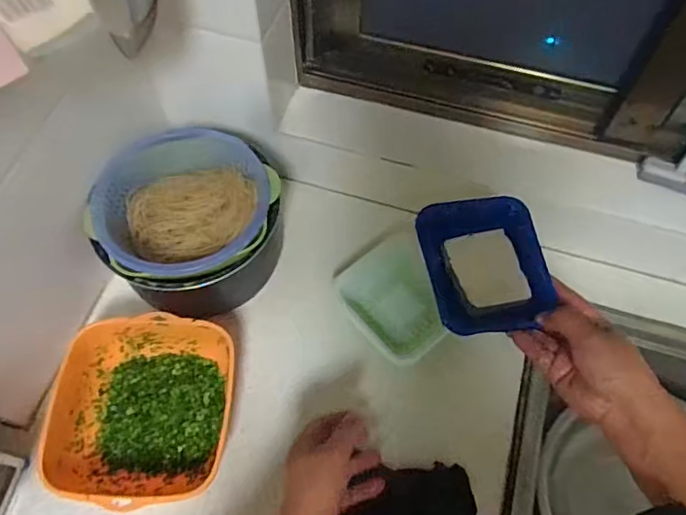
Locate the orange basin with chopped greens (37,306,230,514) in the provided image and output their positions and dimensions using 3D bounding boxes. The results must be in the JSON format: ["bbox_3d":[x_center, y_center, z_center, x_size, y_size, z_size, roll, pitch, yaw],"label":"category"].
[{"bbox_3d":[-0.232,0.182,0.646,0.199,0.084,0.207,0,63,-1],"label":"orange basin with chopped greens"}]

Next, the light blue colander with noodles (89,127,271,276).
[{"bbox_3d":[-0.196,-0.070,0.681,0.199,0.076,0.196,0,63,-1],"label":"light blue colander with noodles"}]

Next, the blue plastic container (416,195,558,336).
[{"bbox_3d":[0.147,0.009,0.563,0.119,0.048,0.134,-10,64,-6],"label":"blue plastic container"}]

